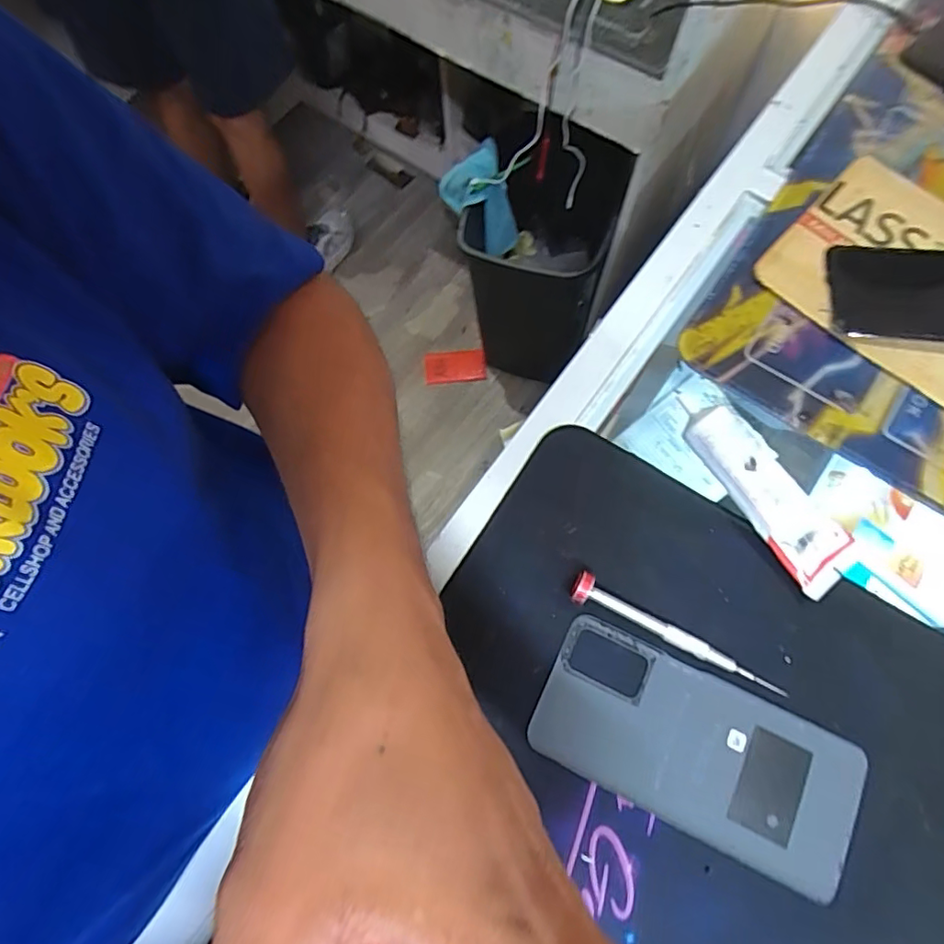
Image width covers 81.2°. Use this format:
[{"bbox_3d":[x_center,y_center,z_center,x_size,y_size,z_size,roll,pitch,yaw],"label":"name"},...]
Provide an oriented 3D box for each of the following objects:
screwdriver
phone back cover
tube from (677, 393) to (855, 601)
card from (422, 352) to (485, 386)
[{"bbox_3d":[0.109,0.087,0.292,0.120,0.013,0.015,26,75,9],"label":"screwdriver"},{"bbox_3d":[0.114,0.142,0.281,0.160,0.004,0.075,24,75,8],"label":"phone back cover"},{"bbox_3d":[0.165,0.009,0.311,0.039,0.022,0.119,-34,75,-9],"label":"tube"},{"bbox_3d":[-0.047,-0.292,1.537,0.168,0.019,0.093,-5,74,-5],"label":"card"}]

